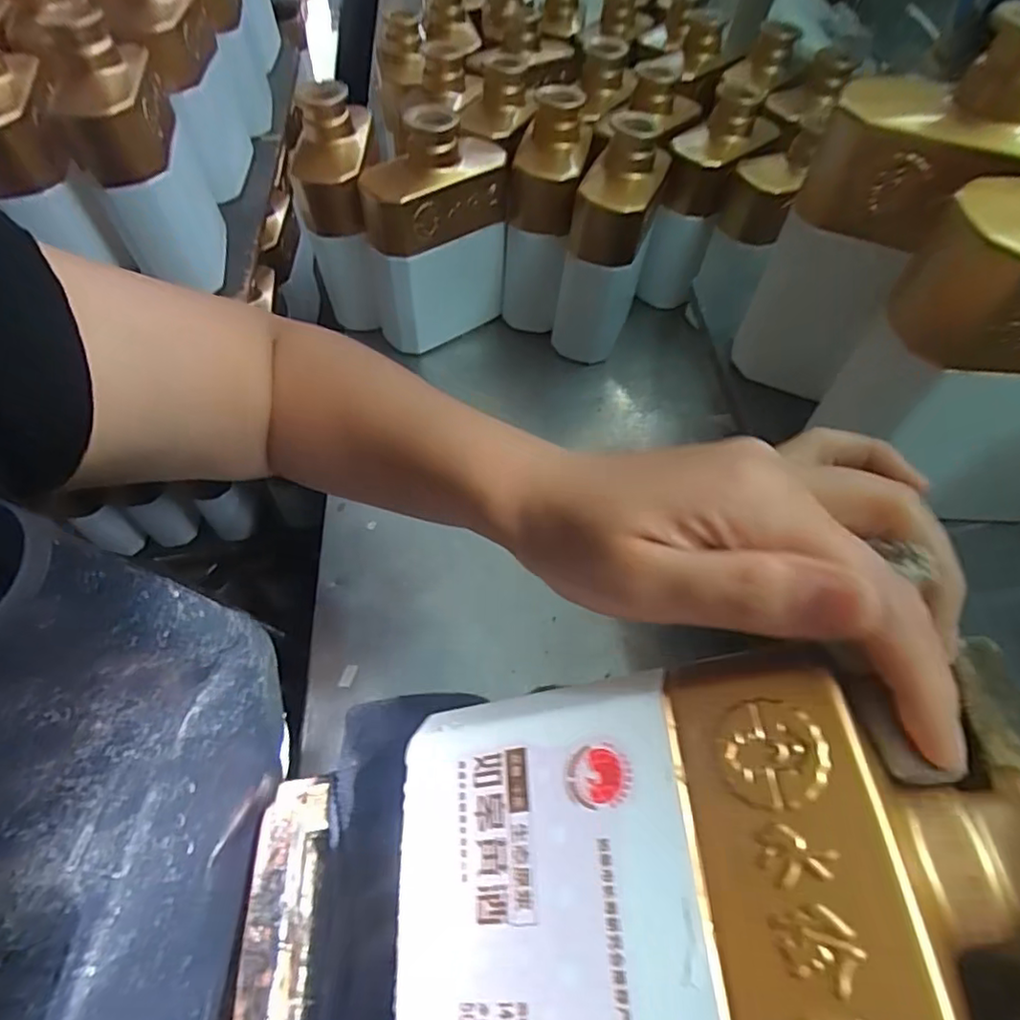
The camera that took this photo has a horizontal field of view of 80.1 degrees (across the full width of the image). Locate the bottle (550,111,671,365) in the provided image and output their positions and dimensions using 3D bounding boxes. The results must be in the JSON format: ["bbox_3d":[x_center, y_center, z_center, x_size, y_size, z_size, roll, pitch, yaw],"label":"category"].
[{"bbox_3d":[0.076,-0.198,0.493,0.066,0.207,0.077,10,56,7],"label":"bottle"}]

